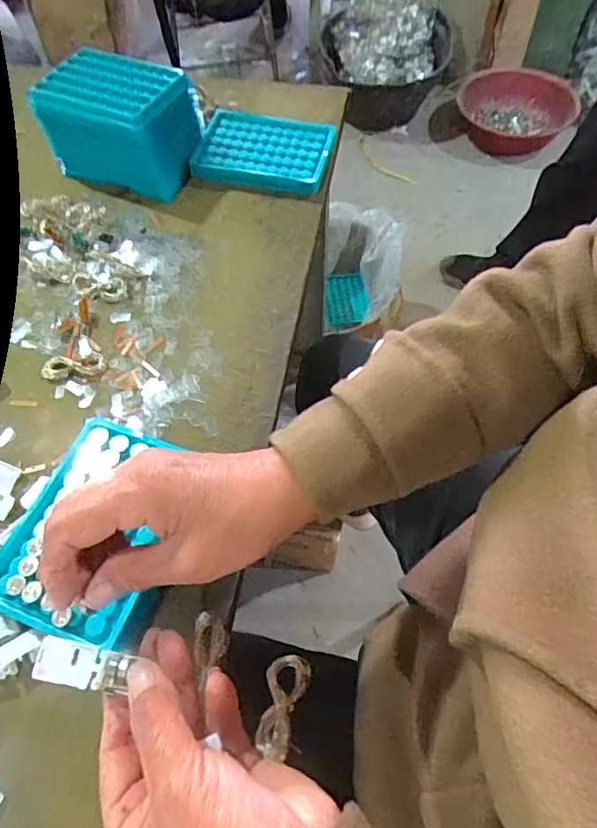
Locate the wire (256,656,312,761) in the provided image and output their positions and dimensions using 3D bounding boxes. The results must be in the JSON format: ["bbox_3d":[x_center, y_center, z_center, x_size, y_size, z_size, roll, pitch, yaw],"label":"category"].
[{"bbox_3d":[-0.010,0.162,0.300,0.025,0.006,0.051,12,74,28],"label":"wire"}]

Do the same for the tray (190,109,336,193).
[{"bbox_3d":[-0.033,-0.267,0.544,0.129,0.025,0.091,10,60,6],"label":"tray"}]

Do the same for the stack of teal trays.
[{"bbox_3d":[-0.167,-0.280,0.517,0.130,0.079,0.093,13,60,8],"label":"stack of teal trays"}]

